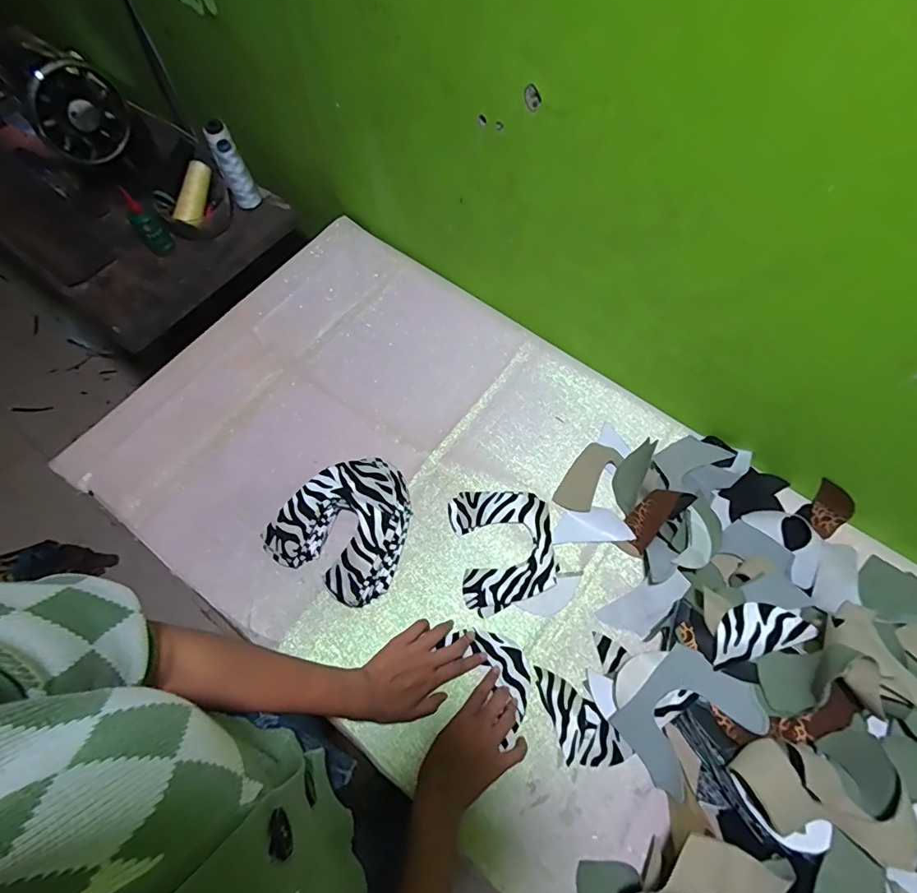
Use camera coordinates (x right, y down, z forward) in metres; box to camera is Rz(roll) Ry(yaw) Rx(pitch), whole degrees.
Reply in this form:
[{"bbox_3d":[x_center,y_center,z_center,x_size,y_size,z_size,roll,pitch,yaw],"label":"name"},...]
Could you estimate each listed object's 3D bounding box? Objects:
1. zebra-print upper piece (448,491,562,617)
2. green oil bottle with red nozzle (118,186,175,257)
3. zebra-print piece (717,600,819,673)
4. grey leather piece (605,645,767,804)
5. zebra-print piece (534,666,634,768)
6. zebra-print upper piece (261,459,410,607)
[{"bbox_3d":[0.062,0.134,0.646,0.130,0.008,0.158,-12,67,0],"label":"zebra-print upper piece"},{"bbox_3d":[-0.519,-0.367,0.801,0.038,0.120,0.034,-40,72,-14],"label":"green oil bottle with red nozzle"},{"bbox_3d":[0.323,0.201,0.524,0.105,0.007,0.052,-25,60,7],"label":"zebra-print piece"},{"bbox_3d":[0.245,0.299,0.527,0.097,0.029,0.150,42,109,29],"label":"grey leather piece"},{"bbox_3d":[0.135,0.322,0.563,0.063,0.004,0.127,-39,74,-11],"label":"zebra-print piece"},{"bbox_3d":[-0.144,0.099,0.640,0.163,0.049,0.176,27,70,12],"label":"zebra-print upper piece"}]

